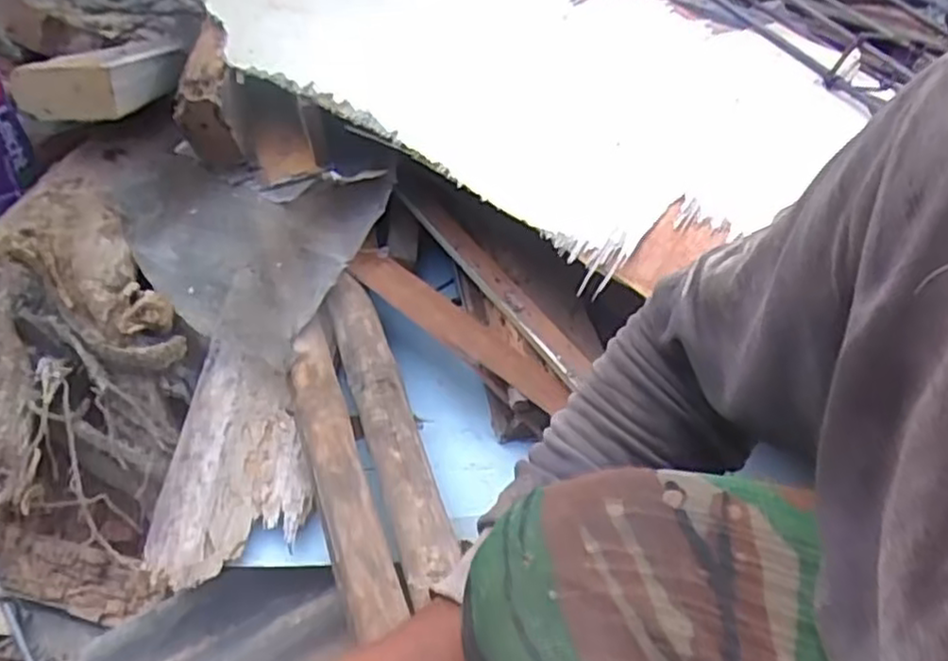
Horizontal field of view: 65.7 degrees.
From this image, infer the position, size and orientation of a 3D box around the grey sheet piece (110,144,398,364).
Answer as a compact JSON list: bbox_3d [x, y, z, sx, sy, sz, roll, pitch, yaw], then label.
[{"bbox_3d":[-0.300,-0.113,0.863,0.340,0.073,0.242,17,45,17],"label":"grey sheet piece"}]

